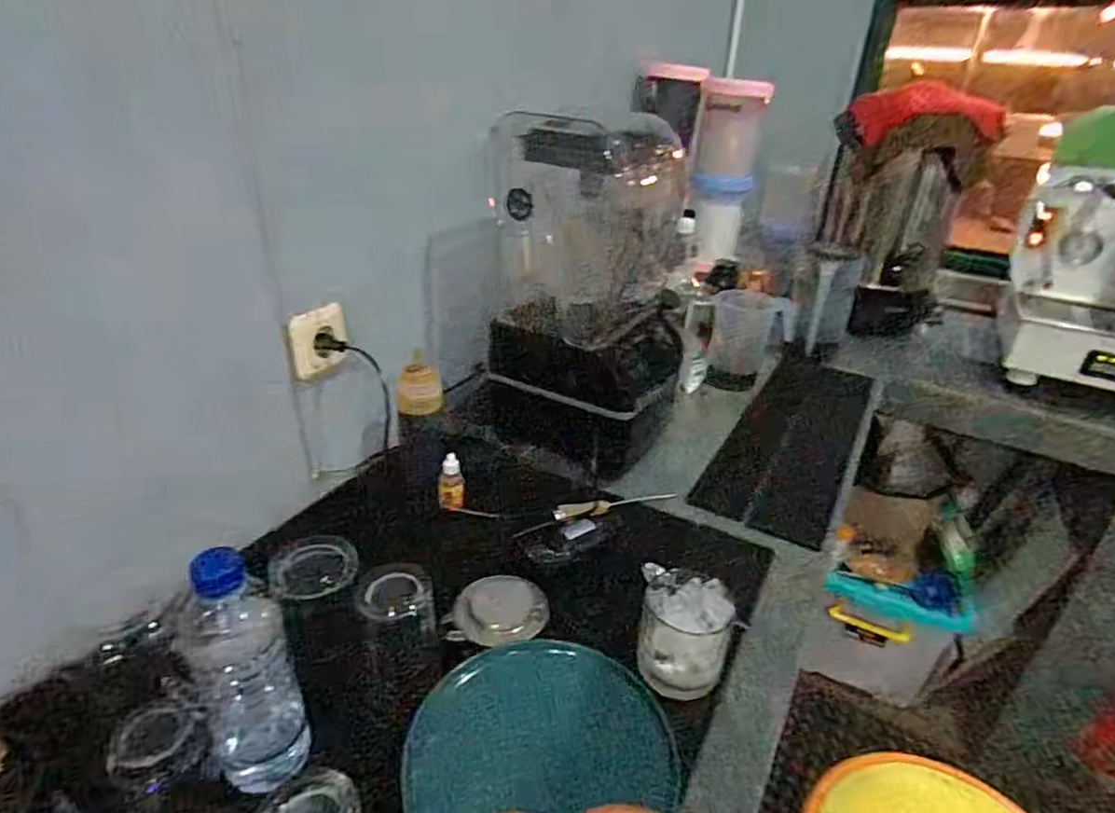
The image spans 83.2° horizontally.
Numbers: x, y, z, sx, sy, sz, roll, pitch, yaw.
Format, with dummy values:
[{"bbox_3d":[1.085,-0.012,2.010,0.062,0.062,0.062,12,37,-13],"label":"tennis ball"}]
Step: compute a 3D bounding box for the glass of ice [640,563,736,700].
[{"bbox_3d":[0.121,0.226,0.605,0.085,0.108,0.076,7,29,8],"label":"glass of ice"}]

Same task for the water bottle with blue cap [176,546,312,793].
[{"bbox_3d":[-0.234,0.196,0.470,0.064,0.215,0.056,-15,34,-29],"label":"water bottle with blue cap"}]

